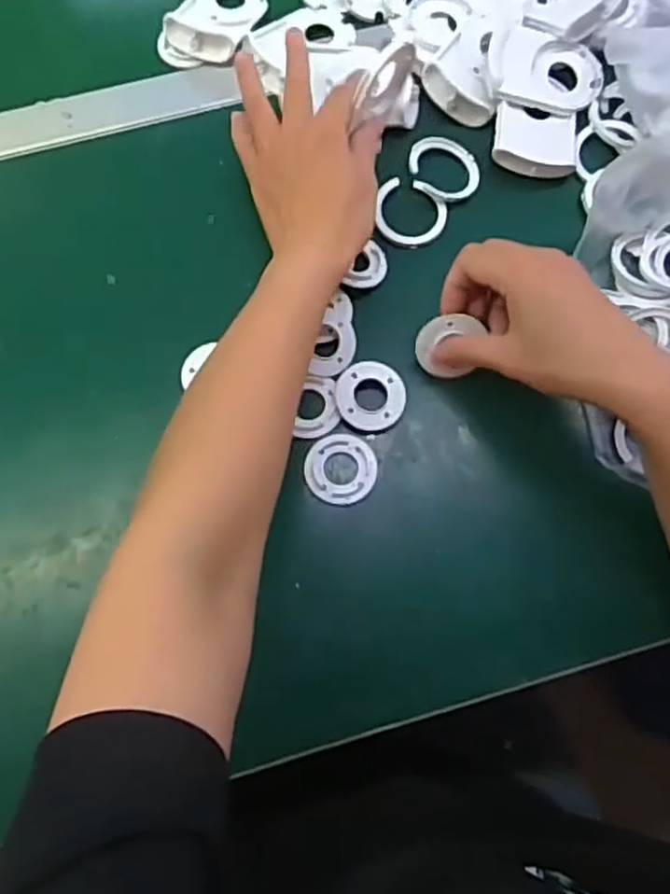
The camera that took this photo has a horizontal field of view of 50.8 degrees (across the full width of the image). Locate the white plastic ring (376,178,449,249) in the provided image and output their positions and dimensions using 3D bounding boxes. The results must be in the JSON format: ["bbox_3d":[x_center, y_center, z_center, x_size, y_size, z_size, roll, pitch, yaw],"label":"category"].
[{"bbox_3d":[0.052,-0.161,0.493,0.049,0.007,0.045,0,72,0],"label":"white plastic ring"}]

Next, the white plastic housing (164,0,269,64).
[{"bbox_3d":[-0.091,-0.338,0.549,0.061,0.013,0.082,22,74,7],"label":"white plastic housing"}]

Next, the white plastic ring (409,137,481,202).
[{"bbox_3d":[0.079,-0.197,0.502,0.053,0.008,0.048,-16,87,-18],"label":"white plastic ring"}]

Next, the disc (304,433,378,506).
[{"bbox_3d":[0.004,0.013,0.437,0.043,0.005,0.045,0,72,0],"label":"disc"}]

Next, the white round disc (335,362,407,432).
[{"bbox_3d":[0.023,-0.033,0.449,0.044,0.004,0.046,1,72,1],"label":"white round disc"}]

